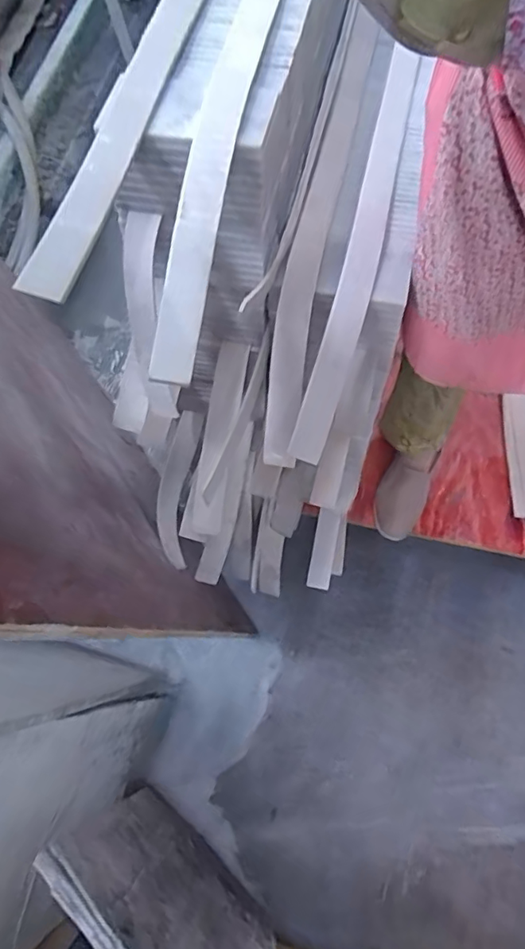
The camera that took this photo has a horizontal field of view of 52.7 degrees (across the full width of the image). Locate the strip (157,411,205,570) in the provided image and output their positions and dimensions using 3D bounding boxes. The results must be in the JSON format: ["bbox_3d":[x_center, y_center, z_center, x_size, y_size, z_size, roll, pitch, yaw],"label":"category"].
[{"bbox_3d":[-0.129,0.020,0.810,0.053,0.035,0.228,9,89,6],"label":"strip"}]

